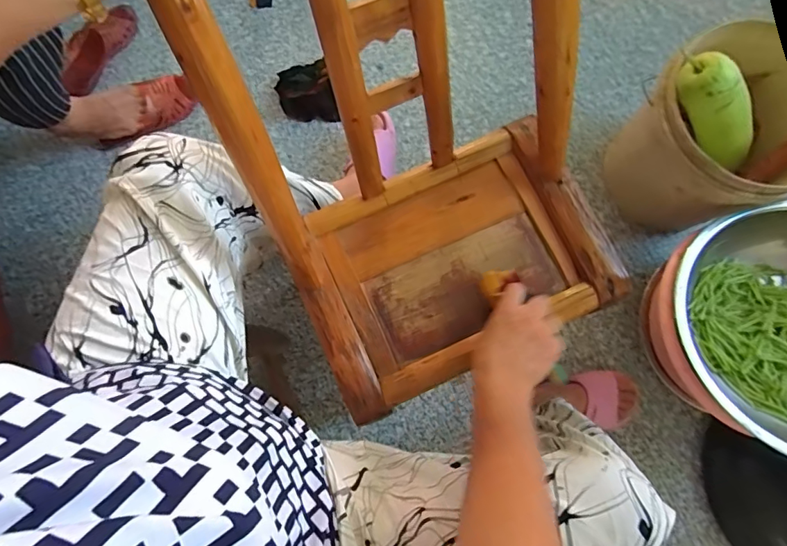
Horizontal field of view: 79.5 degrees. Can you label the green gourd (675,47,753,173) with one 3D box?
[{"bbox_3d":[0.472,-0.217,0.683,0.204,0.063,0.060,38,78,-35],"label":"green gourd"}]

